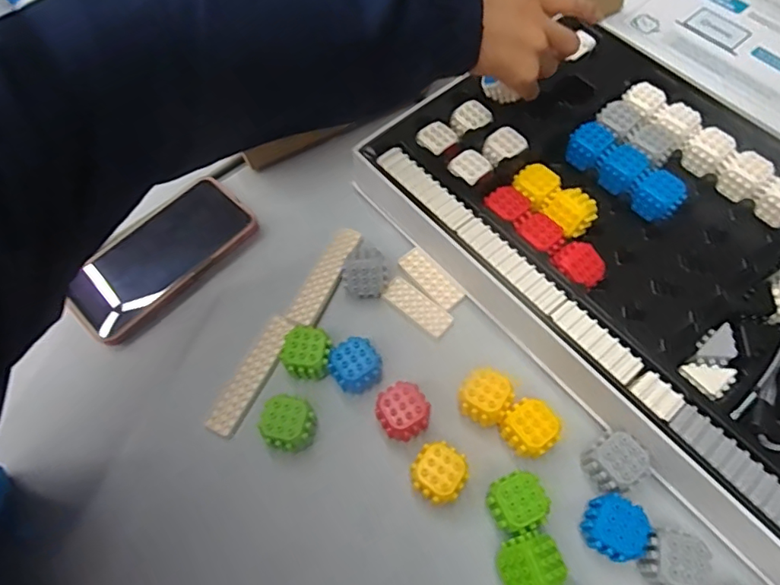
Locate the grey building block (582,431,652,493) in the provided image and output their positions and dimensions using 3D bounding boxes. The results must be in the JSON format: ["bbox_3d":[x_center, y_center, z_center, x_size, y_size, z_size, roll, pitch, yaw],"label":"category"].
[{"bbox_3d":[0.159,0.117,0.365,0.039,0.023,0.035,-30,66,-12],"label":"grey building block"}]

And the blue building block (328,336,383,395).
[{"bbox_3d":[-0.026,0.059,0.409,0.036,0.035,0.034,-31,67,-13],"label":"blue building block"}]

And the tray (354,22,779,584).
[{"bbox_3d":[0.251,-0.012,0.421,0.309,0.049,0.533,-38,68,-15],"label":"tray"}]

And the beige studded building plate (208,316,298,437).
[{"bbox_3d":[-0.109,0.066,0.420,0.024,0.007,0.101,24,67,13],"label":"beige studded building plate"}]

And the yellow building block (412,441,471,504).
[{"bbox_3d":[0.036,0.129,0.371,0.038,0.036,0.037,35,70,17],"label":"yellow building block"}]

